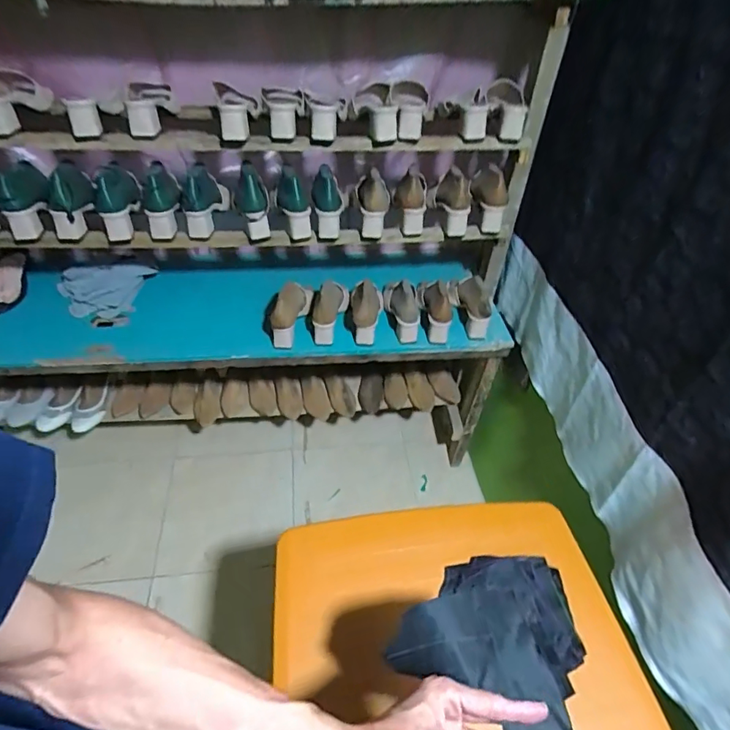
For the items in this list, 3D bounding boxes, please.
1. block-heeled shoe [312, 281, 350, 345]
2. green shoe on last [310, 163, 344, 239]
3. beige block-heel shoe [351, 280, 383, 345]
[{"bbox_3d":[-0.088,-0.138,1.232,0.063,0.090,0.193,8,45,3],"label":"block-heeled shoe"},{"bbox_3d":[-0.087,-0.364,1.078,0.072,0.137,0.101,1,45,-4],"label":"green shoe on last"},{"bbox_3d":[0.002,-0.143,1.230,0.081,0.106,0.177,6,45,1],"label":"beige block-heel shoe"}]

